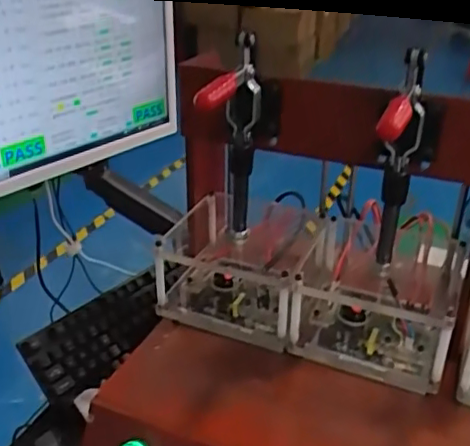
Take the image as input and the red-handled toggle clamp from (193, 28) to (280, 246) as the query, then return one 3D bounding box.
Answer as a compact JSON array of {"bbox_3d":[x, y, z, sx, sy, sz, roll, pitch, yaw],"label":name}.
[{"bbox_3d":[0.007,-0.064,0.569,0.044,0.200,0.122,11,29,19],"label":"red-handled toggle clamp"}]

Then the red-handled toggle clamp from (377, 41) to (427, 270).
[{"bbox_3d":[0.137,-0.039,0.512,0.030,0.204,0.111,9,29,15],"label":"red-handled toggle clamp"}]

